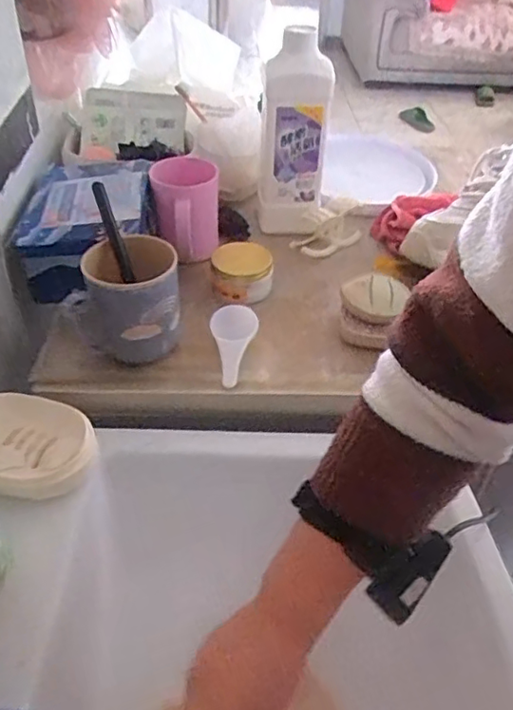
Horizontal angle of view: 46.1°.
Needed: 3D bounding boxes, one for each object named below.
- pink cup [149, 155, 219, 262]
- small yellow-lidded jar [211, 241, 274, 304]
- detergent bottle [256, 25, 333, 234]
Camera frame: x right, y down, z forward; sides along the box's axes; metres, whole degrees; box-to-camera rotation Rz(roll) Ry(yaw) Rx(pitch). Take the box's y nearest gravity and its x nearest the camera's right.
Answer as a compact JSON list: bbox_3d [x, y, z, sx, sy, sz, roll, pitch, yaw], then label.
[{"bbox_3d":[-0.083,-0.169,0.715,0.077,0.103,0.070,-4,41,-8],"label":"pink cup"},{"bbox_3d":[-0.018,-0.098,0.700,0.067,0.045,0.067,2,40,-1],"label":"small yellow-lidded jar"},{"bbox_3d":[0.042,-0.268,0.745,0.079,0.241,0.079,3,40,0],"label":"detergent bottle"}]

